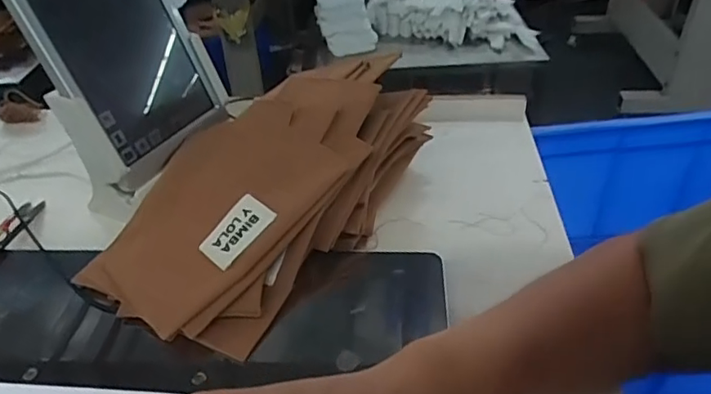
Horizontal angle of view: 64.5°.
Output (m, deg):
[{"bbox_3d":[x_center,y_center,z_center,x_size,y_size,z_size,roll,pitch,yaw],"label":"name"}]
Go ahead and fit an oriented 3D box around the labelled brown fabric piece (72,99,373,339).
[{"bbox_3d":[-0.118,0.004,0.469,0.165,0.016,0.213,25,64,35],"label":"labelled brown fabric piece"}]

